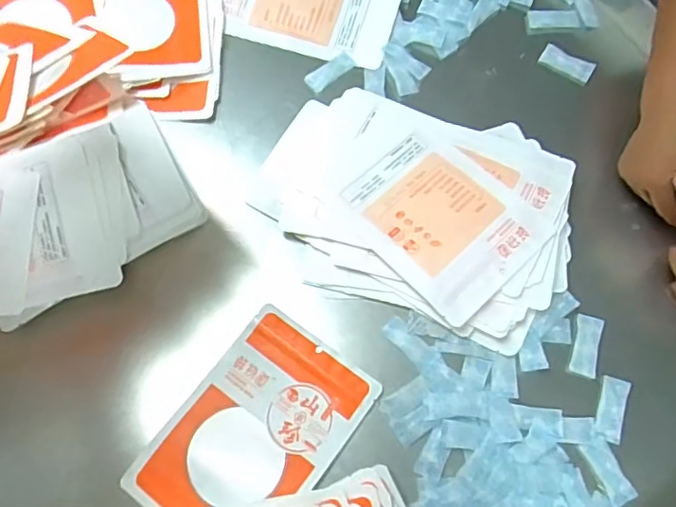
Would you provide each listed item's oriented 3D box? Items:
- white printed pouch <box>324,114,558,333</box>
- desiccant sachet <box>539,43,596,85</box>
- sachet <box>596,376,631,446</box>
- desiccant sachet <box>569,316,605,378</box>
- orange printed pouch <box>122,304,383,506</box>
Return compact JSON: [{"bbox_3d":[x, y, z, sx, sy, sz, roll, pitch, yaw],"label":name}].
[{"bbox_3d":[0.109,-0.051,0.662,0.229,0.014,0.168,41,75,19],"label":"white printed pouch"},{"bbox_3d":[0.301,-0.249,0.752,0.068,0.006,0.036,33,76,15],"label":"desiccant sachet"},{"bbox_3d":[0.297,0.168,0.618,0.026,0.008,0.069,13,68,19],"label":"sachet"},{"bbox_3d":[0.279,0.104,0.642,0.027,0.008,0.068,12,74,16],"label":"desiccant sachet"},{"bbox_3d":[-0.088,0.190,0.608,0.164,0.008,0.237,35,72,13],"label":"orange printed pouch"}]

